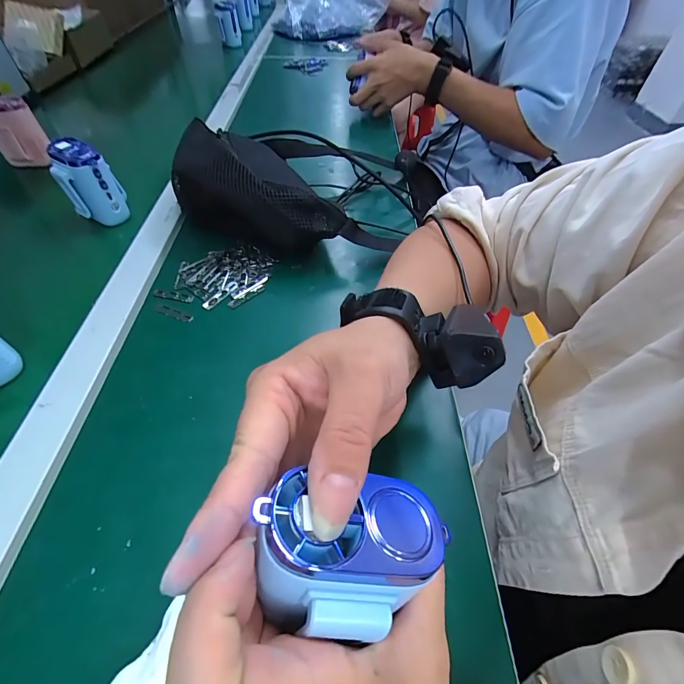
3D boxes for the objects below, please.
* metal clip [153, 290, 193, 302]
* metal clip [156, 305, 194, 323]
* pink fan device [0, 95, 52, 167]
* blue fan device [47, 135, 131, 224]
[{"bbox_3d":[-0.174,-0.047,0.363,0.043,0.004,0.009,10,52,6],"label":"metal clip"},{"bbox_3d":[-0.166,-0.029,0.347,0.043,0.004,0.009,19,53,13],"label":"metal clip"},{"bbox_3d":[-0.475,-0.306,0.510,0.061,0.083,0.056,-36,61,-27],"label":"pink fan device"},{"bbox_3d":[-0.305,-0.191,0.424,0.068,0.084,0.052,22,54,15],"label":"blue fan device"}]

